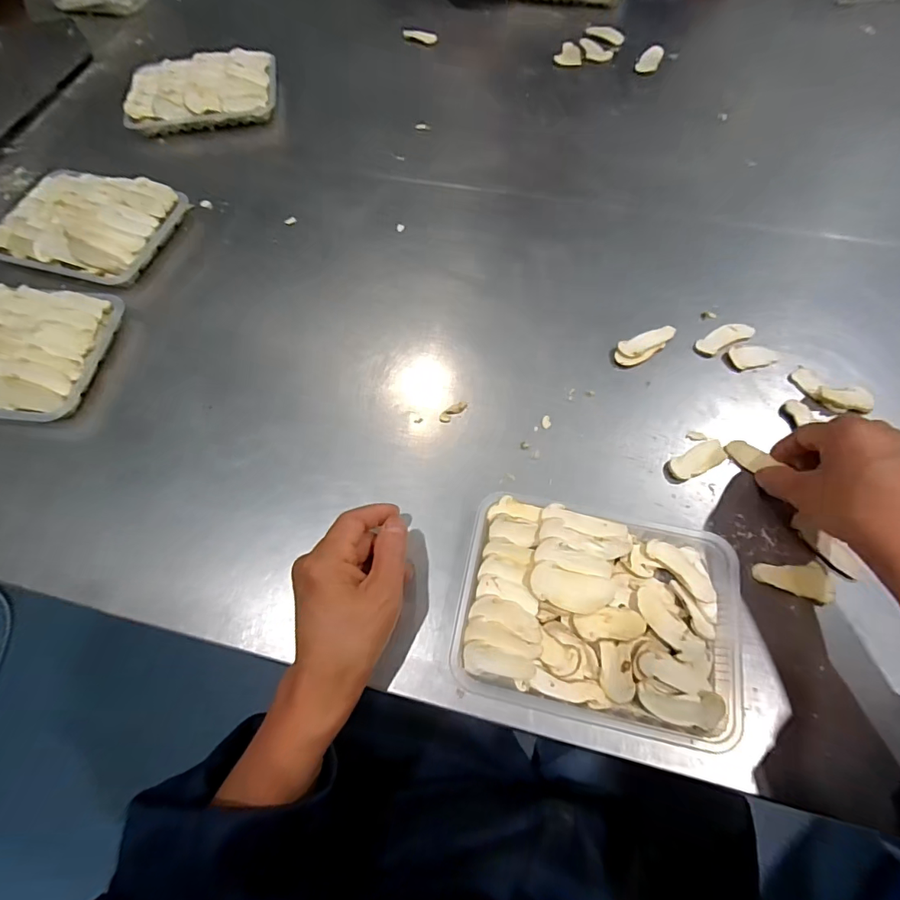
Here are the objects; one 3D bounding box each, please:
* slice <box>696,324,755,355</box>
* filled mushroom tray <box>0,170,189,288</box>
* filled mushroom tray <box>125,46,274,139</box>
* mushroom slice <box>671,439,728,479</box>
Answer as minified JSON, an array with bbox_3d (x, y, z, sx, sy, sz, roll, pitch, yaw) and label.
[{"bbox_3d":[0.251,-0.103,0.420,0.053,0.007,0.021,-22,67,-8],"label":"slice"},{"bbox_3d":[-0.393,-0.244,0.495,0.178,0.034,0.138,15,67,9],"label":"filled mushroom tray"},{"bbox_3d":[-0.317,-0.463,0.587,0.182,0.034,0.112,-11,66,-3],"label":"filled mushroom tray"},{"bbox_3d":[0.201,0.008,0.371,0.051,0.004,0.021,-27,67,-10],"label":"mushroom slice"}]

